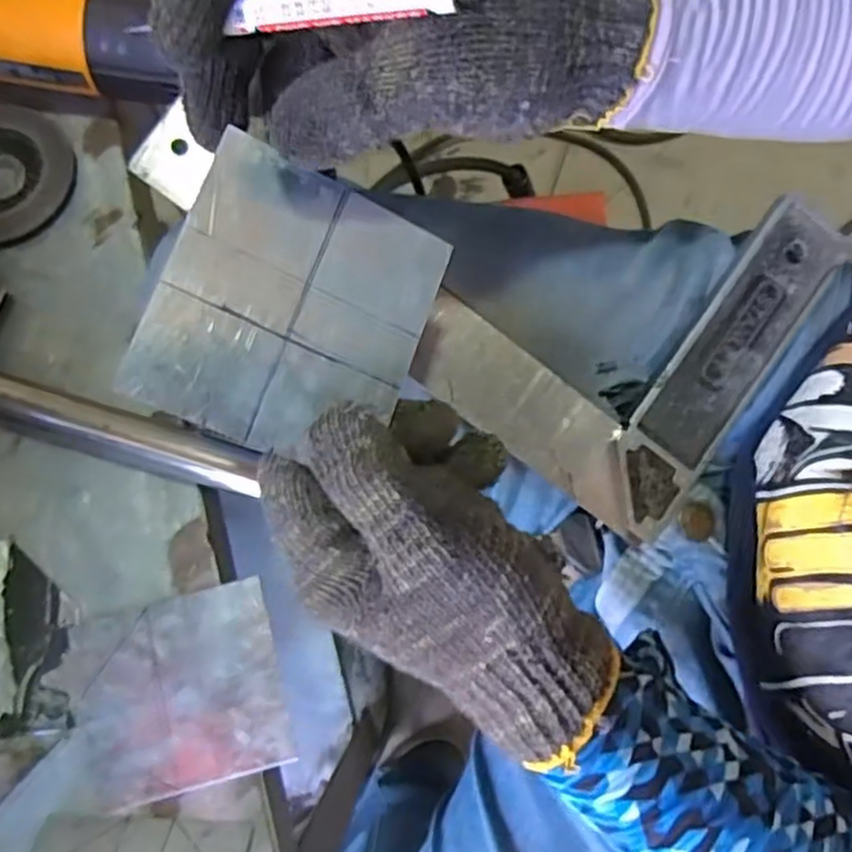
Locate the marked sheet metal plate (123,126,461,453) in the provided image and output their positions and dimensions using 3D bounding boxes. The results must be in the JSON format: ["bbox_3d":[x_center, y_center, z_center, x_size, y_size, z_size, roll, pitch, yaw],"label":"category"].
[{"bbox_3d":[-0.046,-0.041,0.265,0.090,0.004,0.099,23,80,-20],"label":"marked sheet metal plate"}]

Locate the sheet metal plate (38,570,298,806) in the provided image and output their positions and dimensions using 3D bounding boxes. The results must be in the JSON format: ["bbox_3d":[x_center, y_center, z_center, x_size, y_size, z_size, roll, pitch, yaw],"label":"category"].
[{"bbox_3d":[-0.128,0.136,0.376,0.106,0.009,0.092,-14,78,-1],"label":"sheet metal plate"}]

